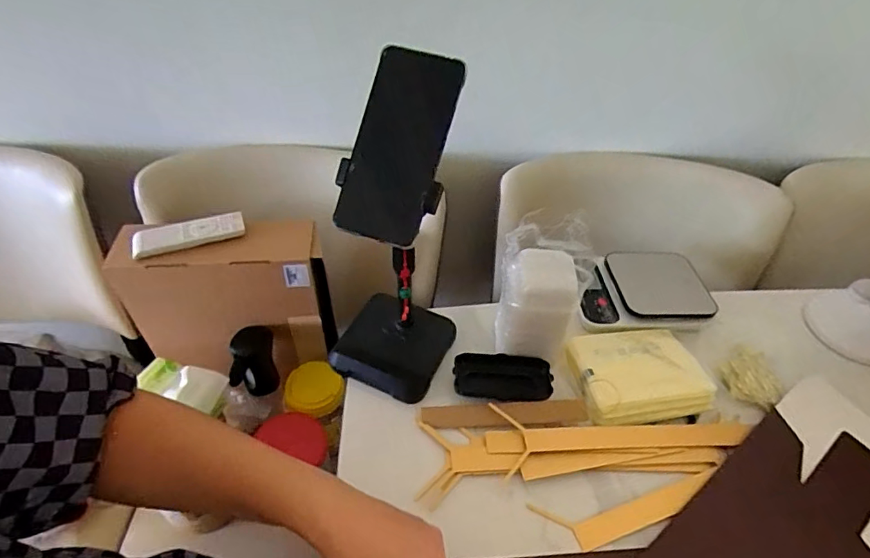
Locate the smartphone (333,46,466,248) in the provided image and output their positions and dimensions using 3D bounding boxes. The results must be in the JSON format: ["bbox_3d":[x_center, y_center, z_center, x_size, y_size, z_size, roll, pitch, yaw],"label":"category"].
[{"bbox_3d":[-0.032,-0.112,0.401,0.080,0.014,0.159,18,90,17],"label":"smartphone"}]

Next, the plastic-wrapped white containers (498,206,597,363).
[{"bbox_3d":[0.113,0.013,0.526,0.085,0.176,0.065,5,48,1],"label":"plastic-wrapped white containers"}]

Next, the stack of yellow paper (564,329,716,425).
[{"bbox_3d":[0.235,0.107,0.554,0.147,0.022,0.116,-8,49,-10],"label":"stack of yellow paper"}]

